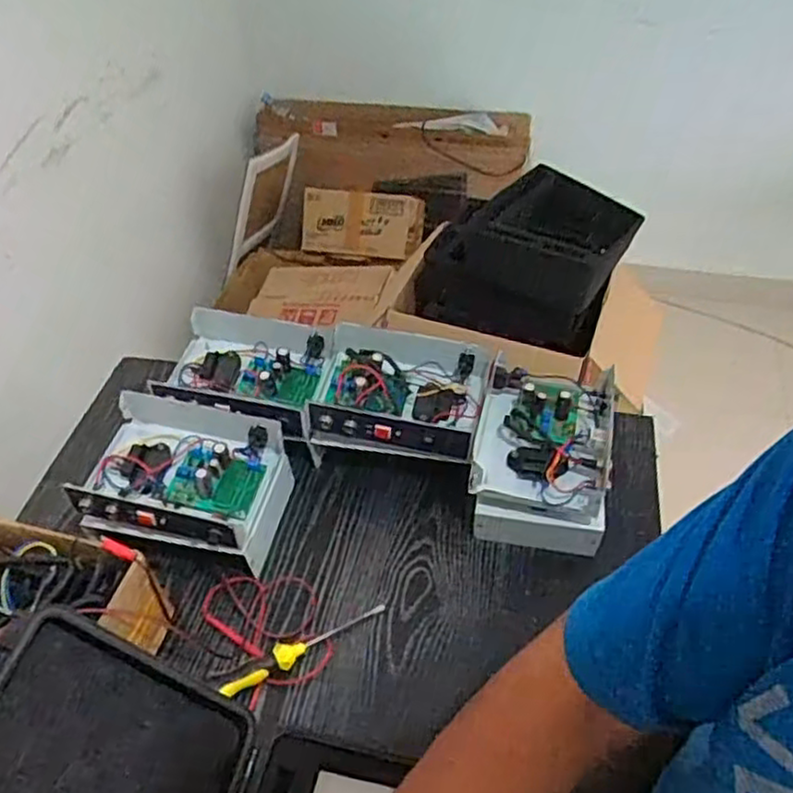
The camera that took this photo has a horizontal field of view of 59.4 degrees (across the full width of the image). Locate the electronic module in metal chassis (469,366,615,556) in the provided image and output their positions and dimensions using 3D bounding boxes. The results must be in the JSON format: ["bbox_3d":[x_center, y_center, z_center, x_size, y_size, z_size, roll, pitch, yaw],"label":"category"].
[{"bbox_3d":[0.174,0.075,0.849,0.154,0.105,0.194,8,48,11],"label":"electronic module in metal chassis"}]

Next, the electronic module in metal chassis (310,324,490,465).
[{"bbox_3d":[0.001,-0.008,0.887,0.216,0.078,0.167,7,48,10],"label":"electronic module in metal chassis"}]

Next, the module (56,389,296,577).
[{"bbox_3d":[-0.245,0.105,0.830,0.219,0.116,0.158,7,48,10],"label":"module"}]

